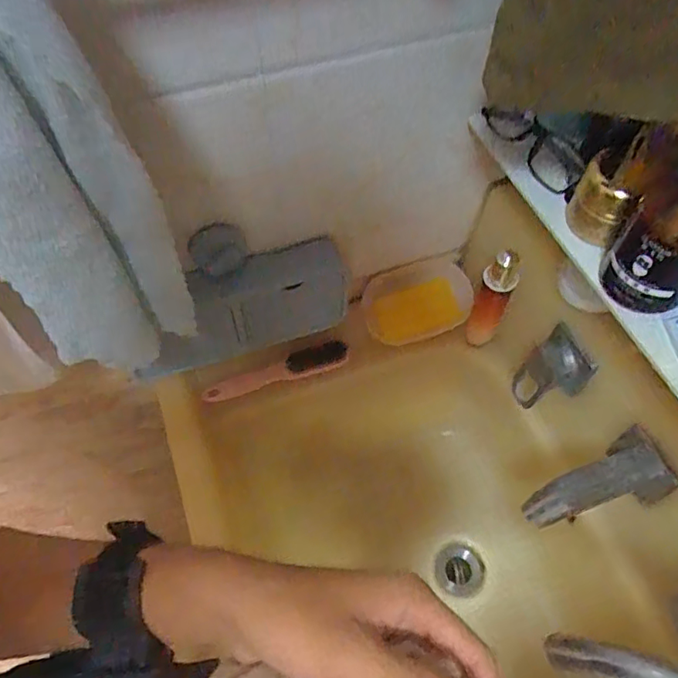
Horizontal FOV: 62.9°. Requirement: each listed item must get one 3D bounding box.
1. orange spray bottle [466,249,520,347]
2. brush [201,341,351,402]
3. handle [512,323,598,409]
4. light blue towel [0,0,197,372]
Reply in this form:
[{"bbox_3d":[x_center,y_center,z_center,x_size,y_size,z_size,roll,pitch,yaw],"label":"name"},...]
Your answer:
[{"bbox_3d":[0.183,-0.048,0.658,0.038,0.162,0.029,27,61,16],"label":"orange spray bottle"},{"bbox_3d":[-0.080,0.042,0.701,0.184,0.037,0.025,-20,19,-4],"label":"brush"},{"bbox_3d":[0.232,0.039,0.610,0.047,0.089,0.061,-25,61,-15],"label":"handle"},{"bbox_3d":[-0.194,-0.090,0.374,0.129,0.343,0.057,-20,55,-6],"label":"light blue towel"}]

